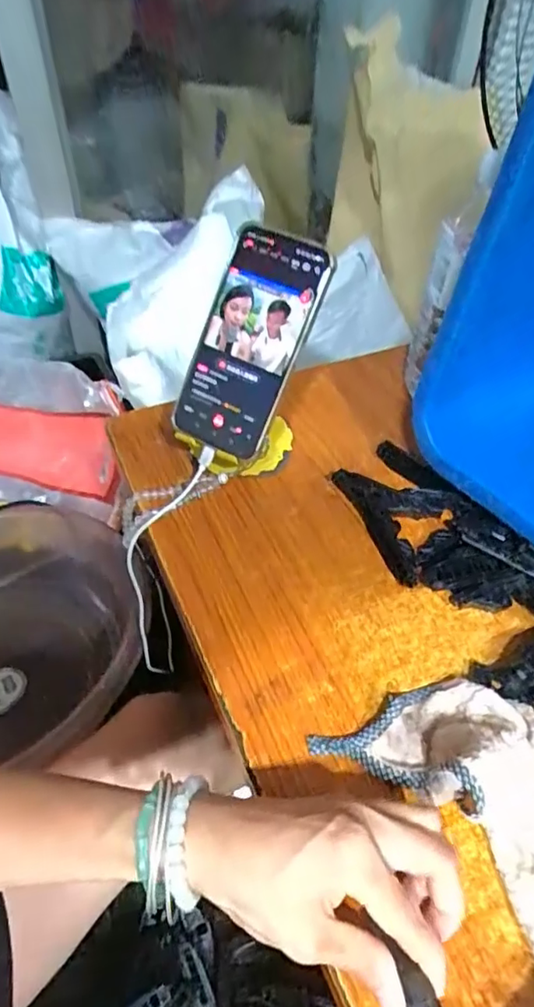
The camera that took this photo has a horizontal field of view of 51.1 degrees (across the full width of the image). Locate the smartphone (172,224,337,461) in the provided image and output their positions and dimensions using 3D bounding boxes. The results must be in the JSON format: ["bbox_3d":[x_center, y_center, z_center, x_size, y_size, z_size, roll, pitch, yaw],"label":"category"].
[{"bbox_3d":[-0.013,-0.123,0.434,0.080,0.167,0.017,27,11,20],"label":"smartphone"}]

